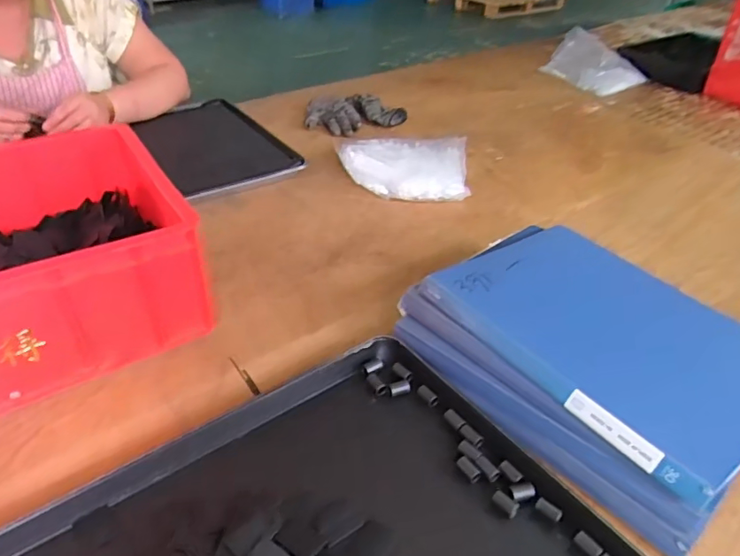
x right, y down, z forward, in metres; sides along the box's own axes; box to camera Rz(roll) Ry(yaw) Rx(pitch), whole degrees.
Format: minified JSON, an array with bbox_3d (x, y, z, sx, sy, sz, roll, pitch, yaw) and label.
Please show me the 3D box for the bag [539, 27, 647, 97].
[{"bbox_3d":[0.565,-0.549,1.348,0.177,0.079,0.218,-22,43,-27],"label":"bag"}]

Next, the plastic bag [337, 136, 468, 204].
[{"bbox_3d":[0.056,-0.196,0.908,0.222,0.033,0.194,1,37,1],"label":"plastic bag"}]

